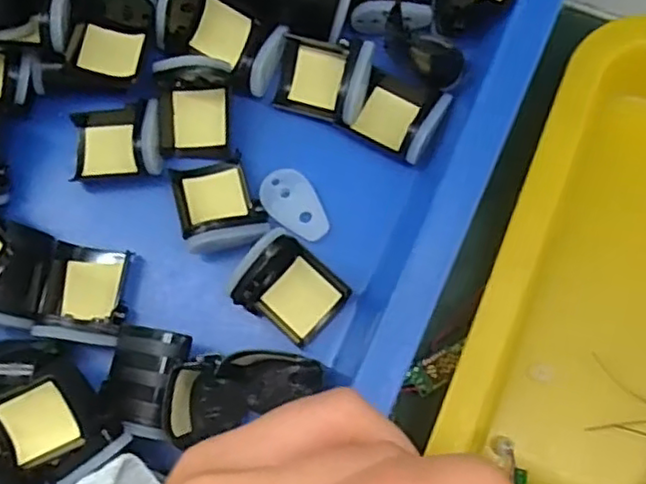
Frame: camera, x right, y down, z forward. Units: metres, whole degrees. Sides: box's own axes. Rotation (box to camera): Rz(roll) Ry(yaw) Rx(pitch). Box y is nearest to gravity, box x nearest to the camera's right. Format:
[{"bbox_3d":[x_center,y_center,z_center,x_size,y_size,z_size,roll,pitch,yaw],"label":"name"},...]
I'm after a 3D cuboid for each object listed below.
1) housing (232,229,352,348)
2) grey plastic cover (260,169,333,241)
[{"bbox_3d":[-0.015,0.019,0.269,0.041,0.017,0.035,40,81,10],"label":"housing"},{"bbox_3d":[-0.012,-0.016,0.285,0.022,0.004,0.035,-39,79,-7],"label":"grey plastic cover"}]

